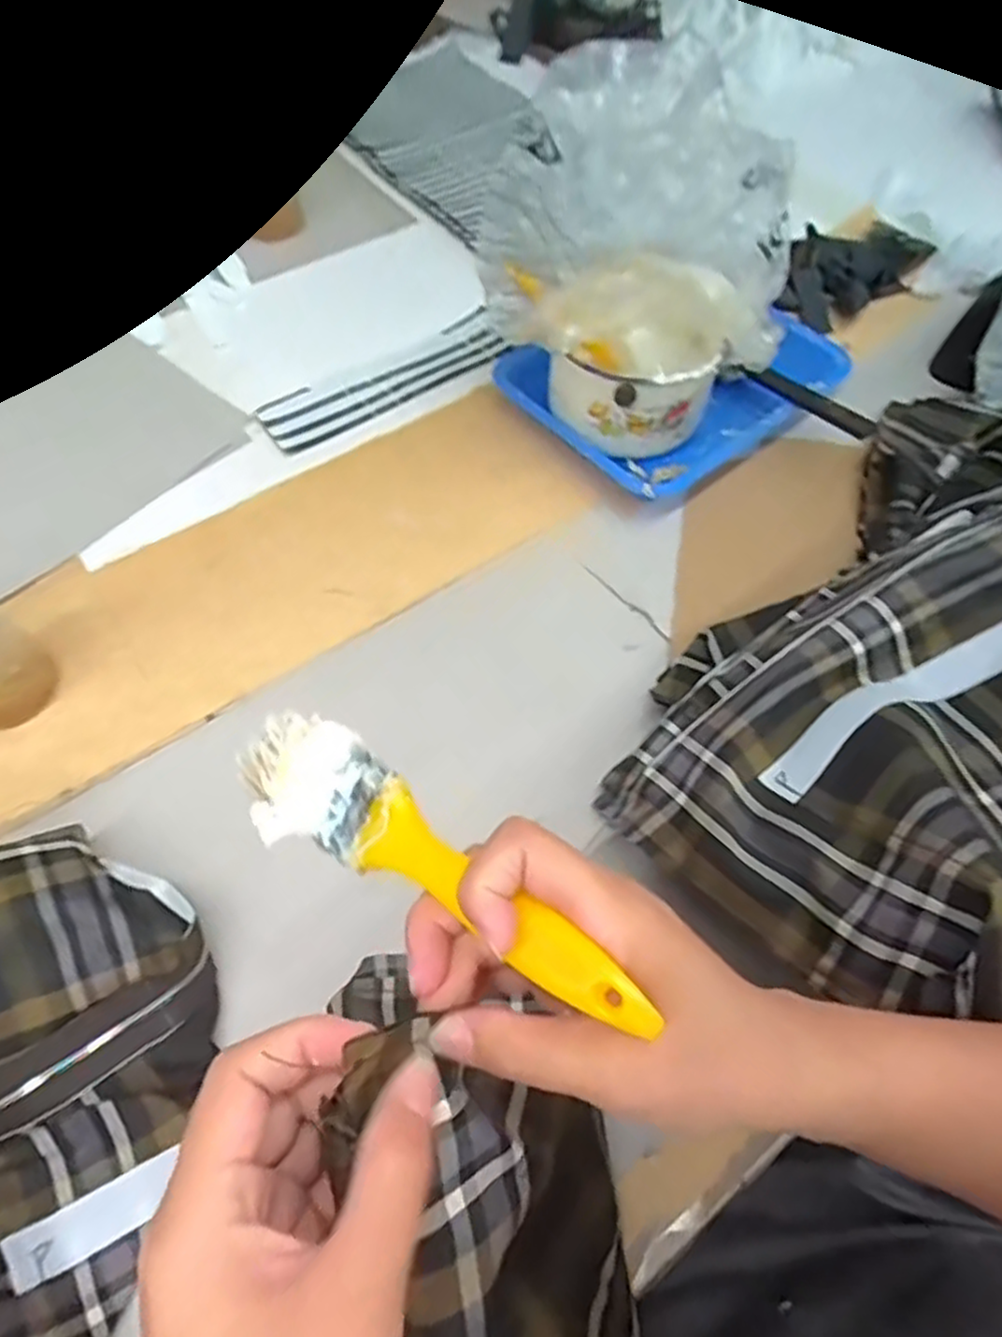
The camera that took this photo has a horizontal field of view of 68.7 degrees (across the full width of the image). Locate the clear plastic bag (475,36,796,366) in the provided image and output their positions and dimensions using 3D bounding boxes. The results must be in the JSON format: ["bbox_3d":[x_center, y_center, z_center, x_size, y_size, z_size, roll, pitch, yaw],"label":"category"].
[{"bbox_3d":[0.107,-0.337,0.548,0.233,0.151,0.144,2,58,0],"label":"clear plastic bag"}]

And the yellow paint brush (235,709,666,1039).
[{"bbox_3d":[-0.027,0.064,0.242,0.164,0.016,0.041,29,62,25],"label":"yellow paint brush"}]

